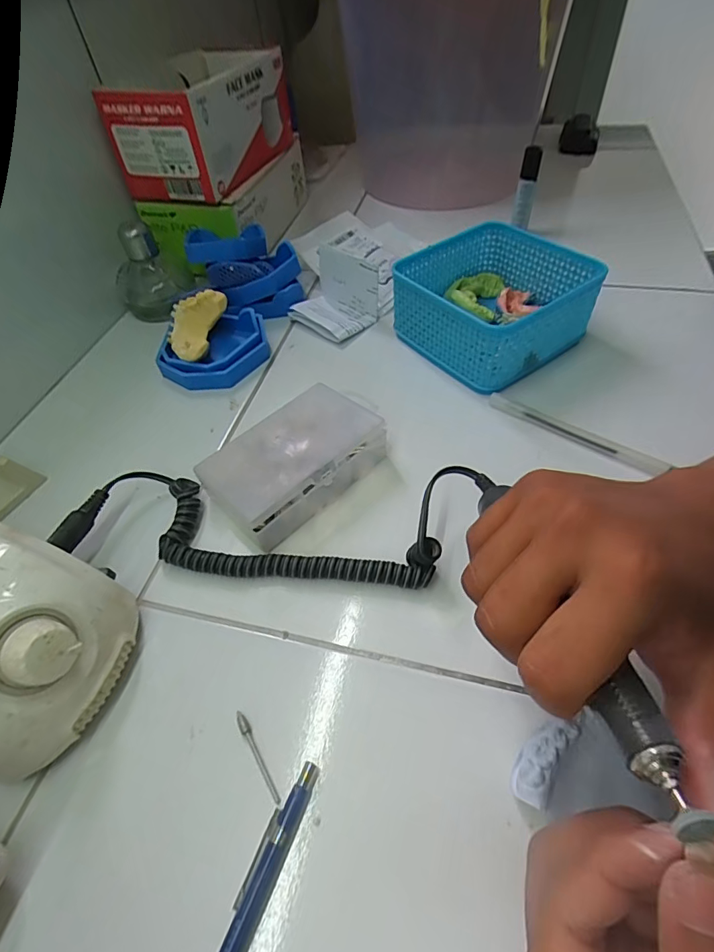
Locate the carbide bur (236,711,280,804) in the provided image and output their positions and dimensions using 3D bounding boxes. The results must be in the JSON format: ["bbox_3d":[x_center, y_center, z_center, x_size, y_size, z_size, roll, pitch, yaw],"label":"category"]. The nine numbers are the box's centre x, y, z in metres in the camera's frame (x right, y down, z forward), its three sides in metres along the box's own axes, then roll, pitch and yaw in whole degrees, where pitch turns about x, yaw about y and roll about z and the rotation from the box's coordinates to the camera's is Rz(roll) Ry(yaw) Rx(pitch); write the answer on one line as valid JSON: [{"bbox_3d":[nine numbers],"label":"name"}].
[{"bbox_3d":[-0.048,0.136,0.226,0.005,0.004,0.045,-29,57,-17],"label":"carbide bur"}]

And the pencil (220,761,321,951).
[{"bbox_3d":[-0.050,0.187,0.183,0.012,0.010,0.135,16,55,18],"label":"pencil"}]

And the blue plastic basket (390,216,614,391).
[{"bbox_3d":[0.115,-0.150,0.398,0.129,0.064,0.130,-31,55,-18],"label":"blue plastic basket"}]

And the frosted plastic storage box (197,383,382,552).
[{"bbox_3d":[-0.043,-0.013,0.319,0.074,0.033,0.119,34,62,28],"label":"frosted plastic storage box"}]

